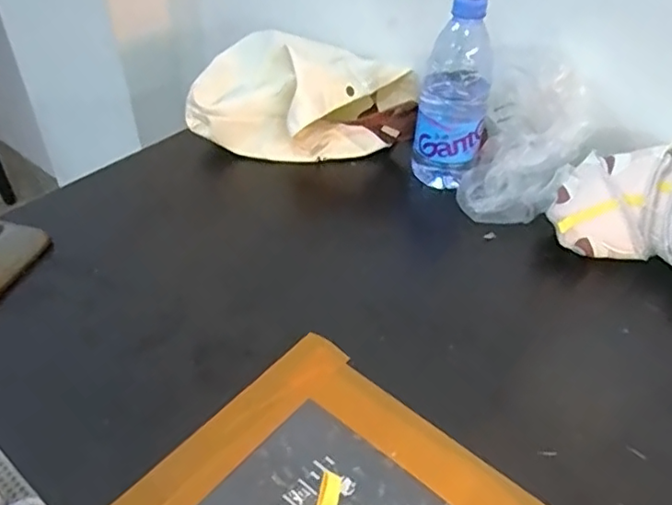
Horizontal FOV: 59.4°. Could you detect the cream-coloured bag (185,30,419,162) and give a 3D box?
[{"bbox_3d":[-0.035,-0.185,0.696,0.268,0.100,0.151,-2,41,-3],"label":"cream-coloured bag"}]

